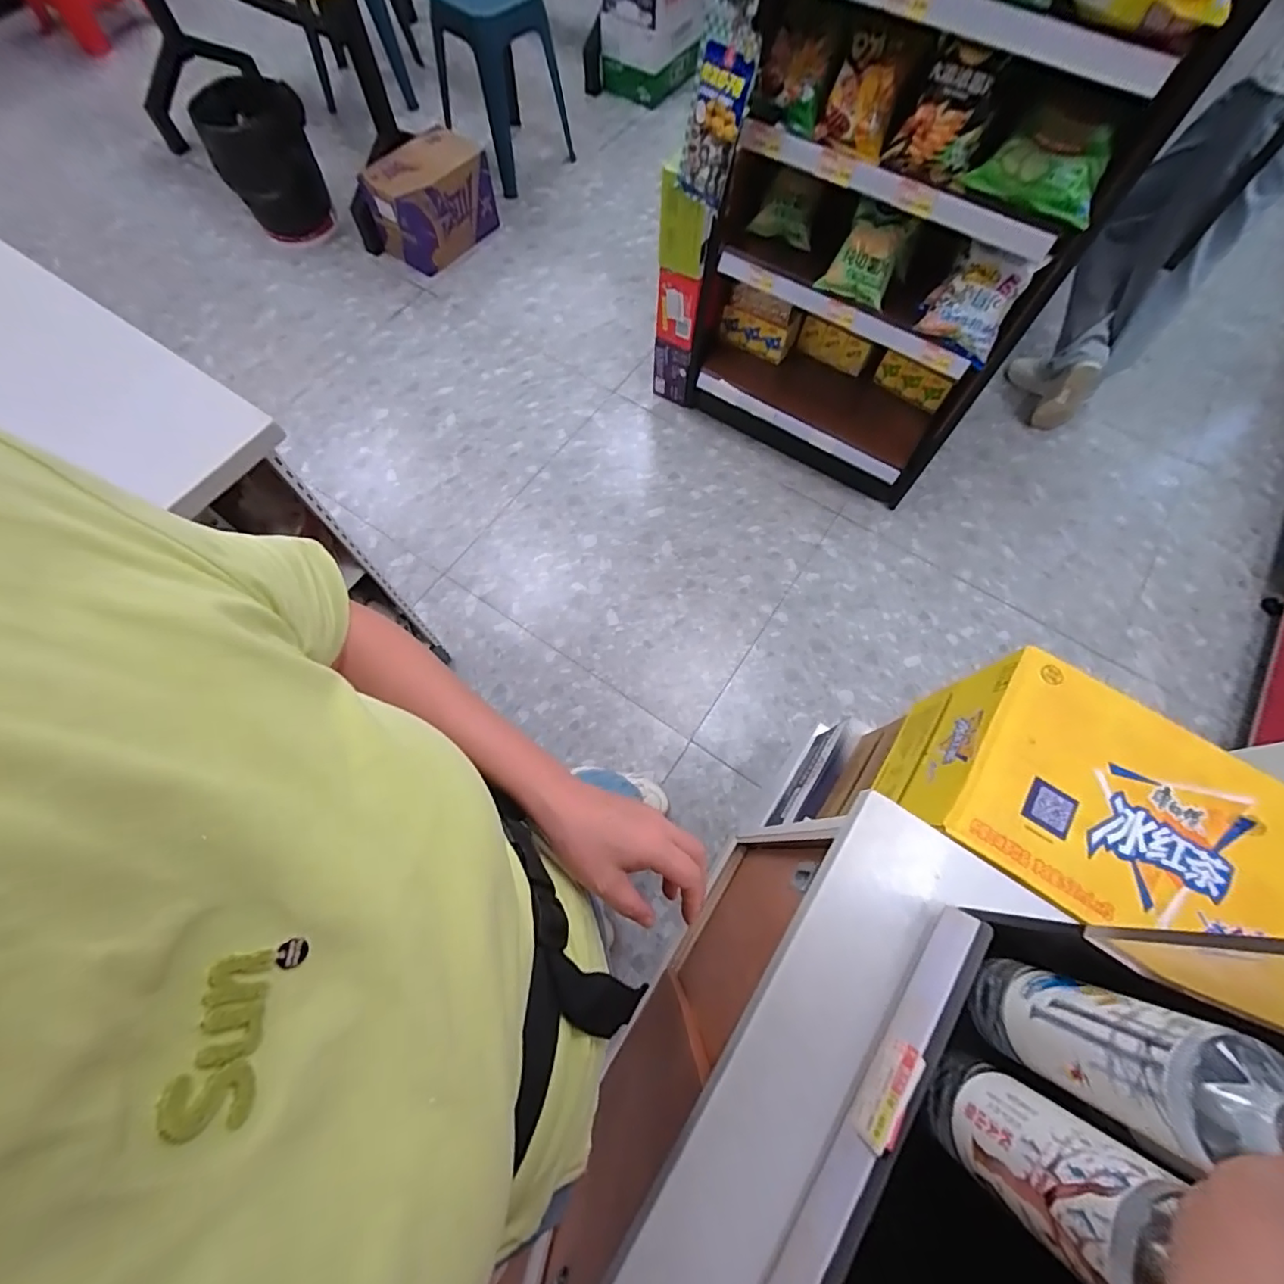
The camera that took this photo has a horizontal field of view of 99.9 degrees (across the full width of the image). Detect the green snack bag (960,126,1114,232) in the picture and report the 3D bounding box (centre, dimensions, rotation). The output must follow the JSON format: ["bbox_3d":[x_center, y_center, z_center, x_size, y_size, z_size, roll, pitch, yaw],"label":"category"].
[{"bbox_3d":[0.703,-0.836,0.947,0.221,0.079,0.121,26,71,9],"label":"green snack bag"}]

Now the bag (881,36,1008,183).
[{"bbox_3d":[0.543,-0.934,0.962,0.146,0.162,0.060,27,47,8],"label":"bag"}]

